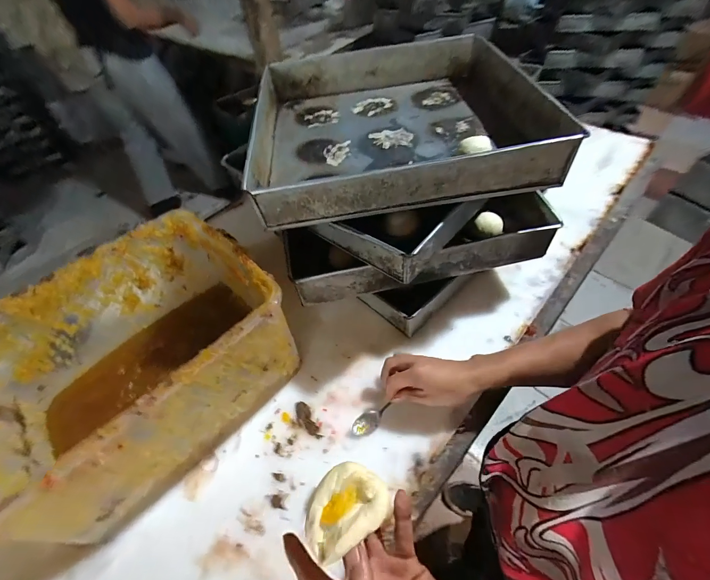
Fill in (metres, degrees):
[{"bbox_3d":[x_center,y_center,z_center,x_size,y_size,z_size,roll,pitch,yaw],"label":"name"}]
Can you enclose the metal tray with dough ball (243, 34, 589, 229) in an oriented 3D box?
[{"bbox_3d":[0.043,-0.285,0.545,0.395,0.082,0.428,-7,51,1],"label":"metal tray with dough ball"}]

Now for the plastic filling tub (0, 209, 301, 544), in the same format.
[{"bbox_3d":[-0.297,0.091,0.460,0.291,0.174,0.368,33,62,28],"label":"plastic filling tub"}]

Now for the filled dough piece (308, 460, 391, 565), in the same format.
[{"bbox_3d":[-0.010,0.174,0.268,0.071,0.018,0.053,-28,54,-16],"label":"filled dough piece"}]

